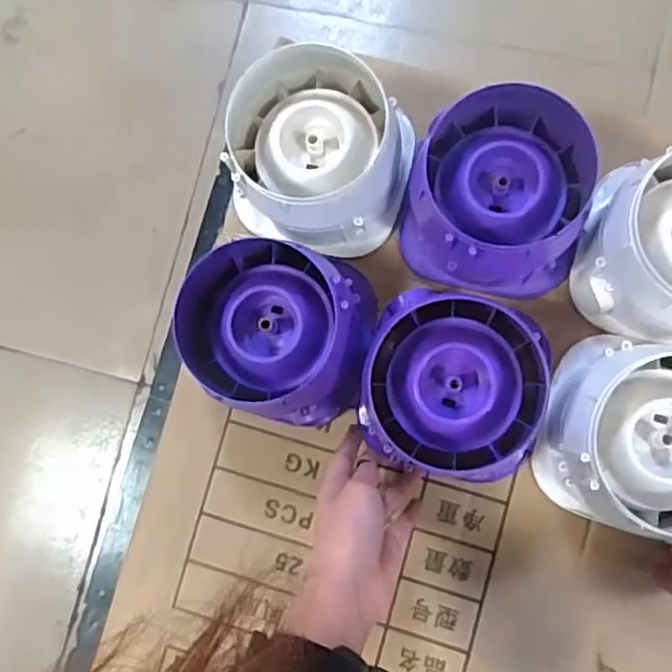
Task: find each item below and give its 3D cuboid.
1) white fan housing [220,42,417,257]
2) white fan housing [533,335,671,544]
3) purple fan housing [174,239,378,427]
[{"bbox_3d":[-0.013,-0.140,0.499,0.134,0.087,0.129,-1,84,7],"label":"white fan housing"},{"bbox_3d":[0.223,0.072,0.446,0.138,0.093,0.130,14,86,8],"label":"white fan housing"},{"bbox_3d":[-0.041,-0.005,0.481,0.127,0.094,0.127,12,86,8],"label":"purple fan housing"}]

